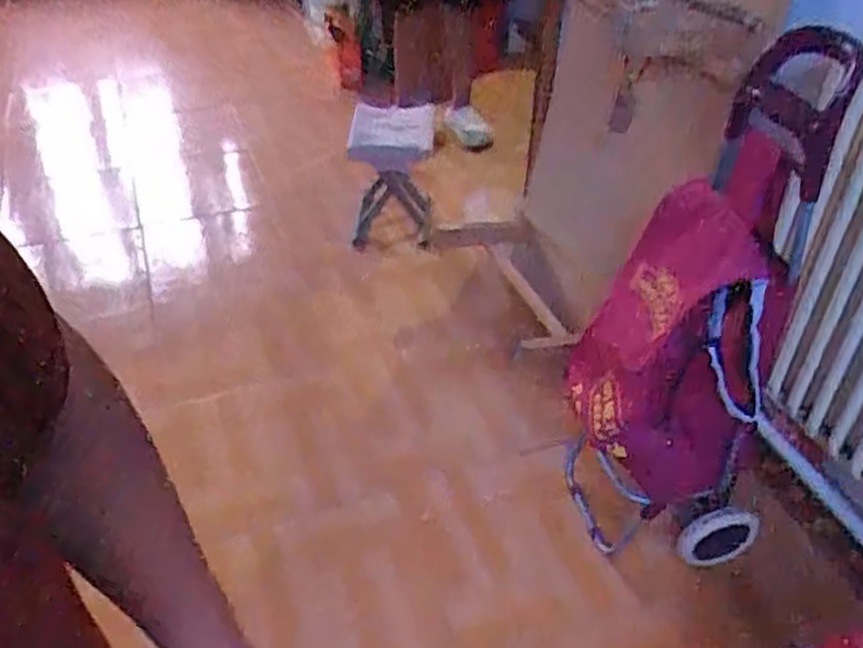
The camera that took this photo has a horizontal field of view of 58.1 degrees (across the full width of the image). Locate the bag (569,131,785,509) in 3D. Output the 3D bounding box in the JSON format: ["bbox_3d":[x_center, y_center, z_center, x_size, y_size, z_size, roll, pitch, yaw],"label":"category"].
[{"bbox_3d":[0.384,0.029,1.247,0.317,0.540,0.224,19,44,20],"label":"bag"}]

